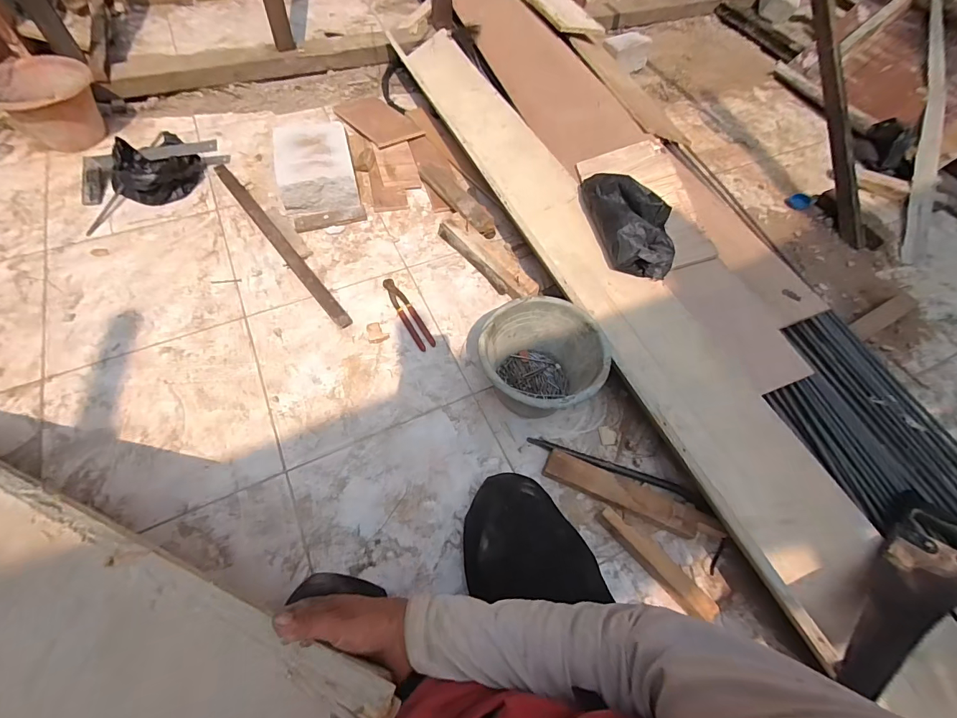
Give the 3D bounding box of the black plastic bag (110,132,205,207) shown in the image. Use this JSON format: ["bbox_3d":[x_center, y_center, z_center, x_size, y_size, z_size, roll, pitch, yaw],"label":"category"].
[{"bbox_3d":[-0.883,-0.528,1.138,0.181,0.085,0.218,24,61,9],"label":"black plastic bag"}]

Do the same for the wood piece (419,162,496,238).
[{"bbox_3d":[-0.065,-0.465,1.180,0.076,0.052,0.333,-29,67,-18],"label":"wood piece"}]

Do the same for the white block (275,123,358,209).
[{"bbox_3d":[-0.454,-0.538,1.163,0.197,0.095,0.262,-12,62,-11],"label":"white block"}]

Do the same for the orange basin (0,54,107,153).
[{"bbox_3d":[-1.232,-0.737,1.197,0.252,0.153,0.249,36,64,15],"label":"orange basin"}]

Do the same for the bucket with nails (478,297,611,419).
[{"bbox_3d":[0.122,0.017,0.855,0.236,0.167,0.230,2,60,-3],"label":"bucket with nails"}]

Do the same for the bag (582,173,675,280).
[{"bbox_3d":[0.368,-0.333,1.004,0.149,0.091,0.325,-13,62,-12],"label":"bag"}]

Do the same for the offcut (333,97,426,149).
[{"bbox_3d":[-0.334,-0.775,1.346,0.154,0.016,0.317,-38,66,-17],"label":"offcut"}]

